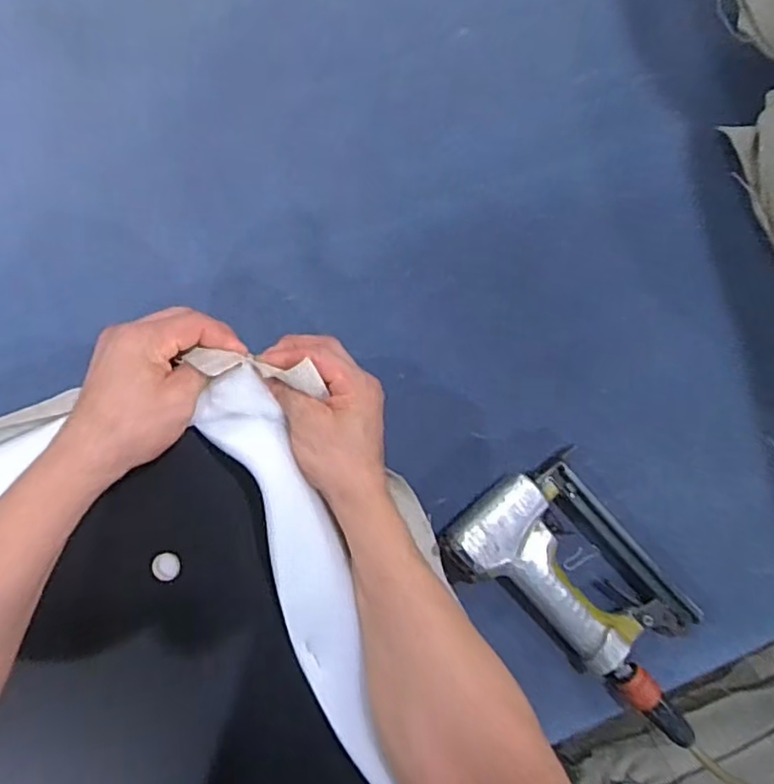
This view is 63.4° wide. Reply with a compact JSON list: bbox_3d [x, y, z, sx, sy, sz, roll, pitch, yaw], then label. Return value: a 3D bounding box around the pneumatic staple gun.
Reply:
[{"bbox_3d":[0.168,0.180,0.529,0.141,0.052,0.250,-37,86,-6],"label":"pneumatic staple gun"}]

